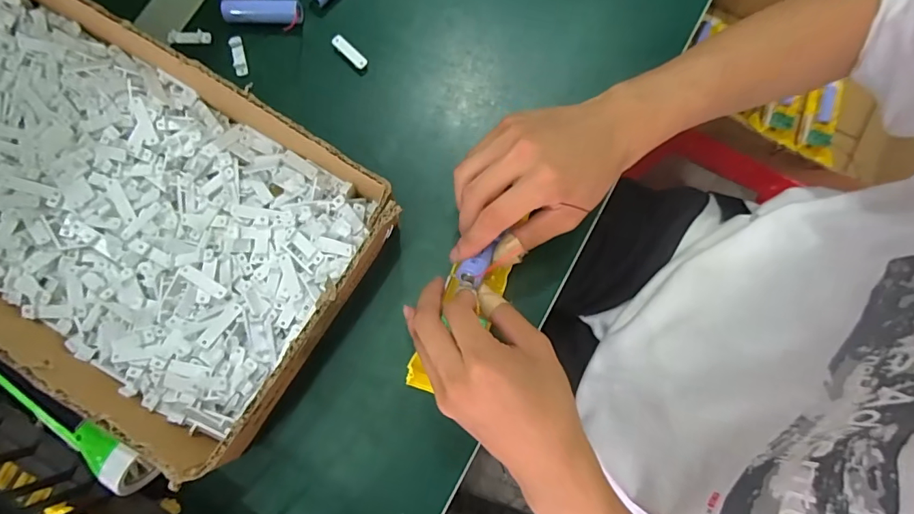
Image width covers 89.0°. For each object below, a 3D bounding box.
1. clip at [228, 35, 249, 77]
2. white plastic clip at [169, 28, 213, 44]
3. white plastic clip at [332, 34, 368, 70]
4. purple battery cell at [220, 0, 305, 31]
[{"bbox_3d":[-0.190,-0.174,0.404,0.012,0.005,0.037,-17,80,-3],"label":"clip"},{"bbox_3d":[-0.235,-0.193,0.407,0.037,0.005,0.012,2,78,0],"label":"white plastic clip"},{"bbox_3d":[-0.093,-0.177,0.402,0.037,0.007,0.011,44,83,8],"label":"white plastic clip"},{"bbox_3d":[-0.169,-0.213,0.407,0.069,0.016,0.019,0,79,1],"label":"purple battery cell"}]

